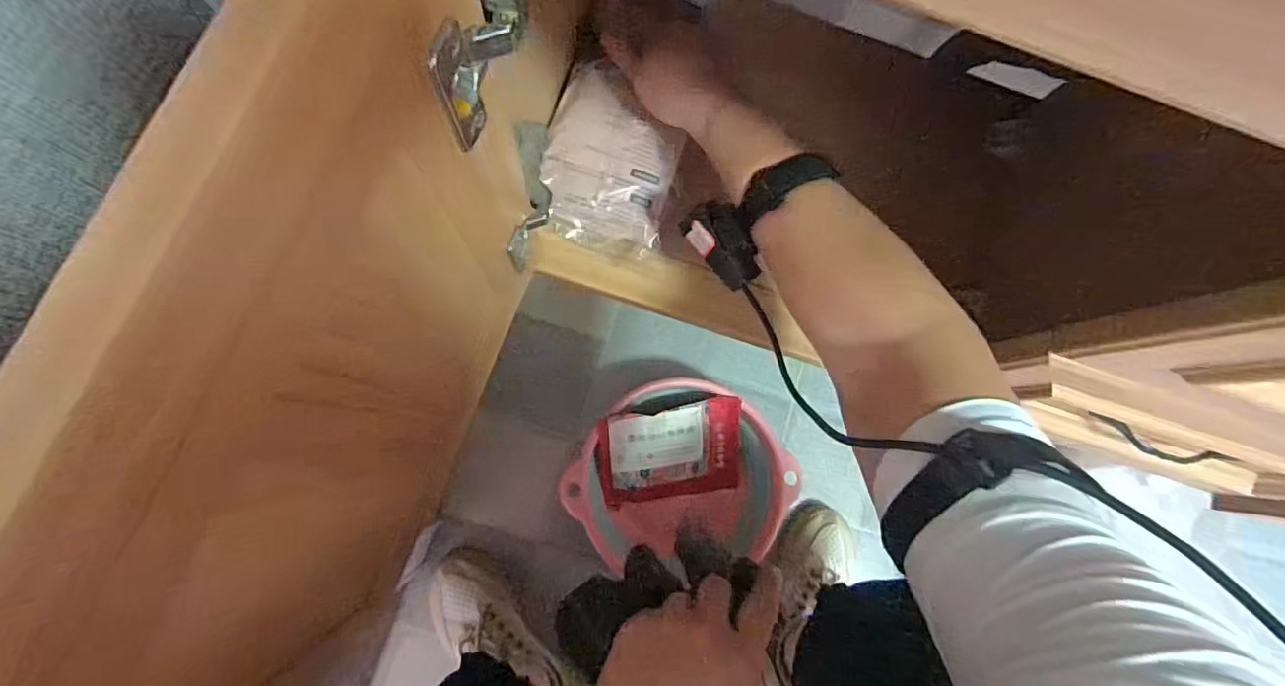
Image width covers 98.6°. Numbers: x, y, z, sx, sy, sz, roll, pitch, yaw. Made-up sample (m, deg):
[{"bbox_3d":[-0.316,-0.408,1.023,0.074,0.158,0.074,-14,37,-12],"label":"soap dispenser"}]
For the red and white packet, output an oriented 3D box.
[{"bbox_3d":[0.039,0.150,0.758,0.198,0.017,0.138,-7,108,-13],"label":"red and white packet"}]

